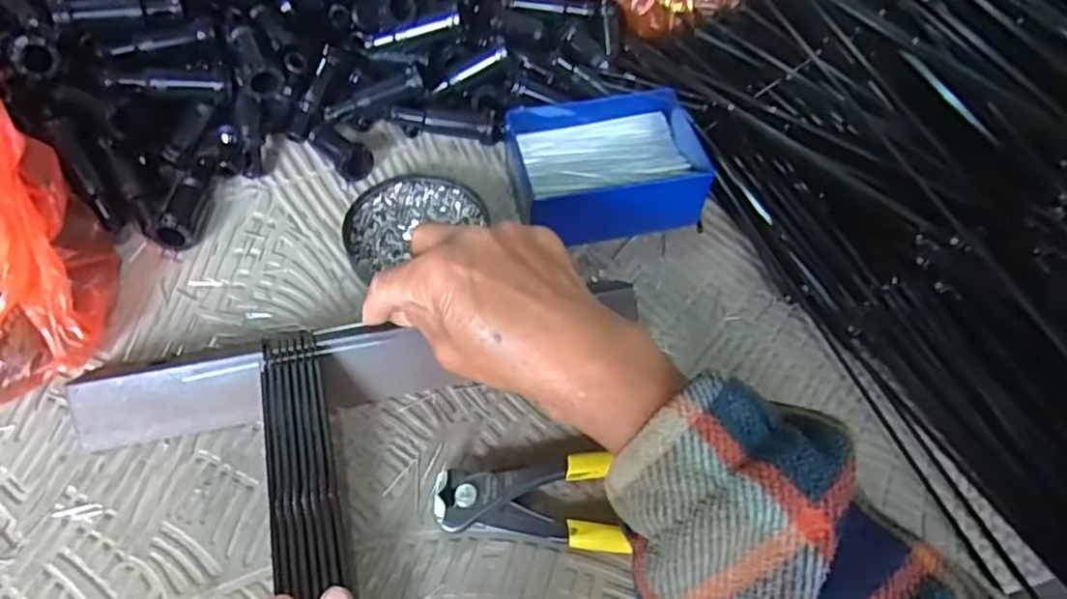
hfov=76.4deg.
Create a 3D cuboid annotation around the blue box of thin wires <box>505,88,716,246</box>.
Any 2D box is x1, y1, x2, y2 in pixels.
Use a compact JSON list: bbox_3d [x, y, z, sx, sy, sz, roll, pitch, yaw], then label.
[{"bbox_3d":[0.044,-0.083,0.415,0.115,0.041,0.084,-9,58,-8],"label":"blue box of thin wires"}]

